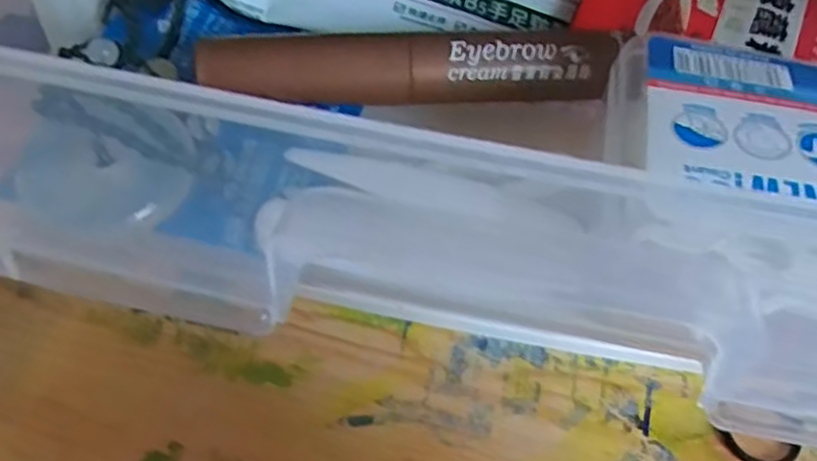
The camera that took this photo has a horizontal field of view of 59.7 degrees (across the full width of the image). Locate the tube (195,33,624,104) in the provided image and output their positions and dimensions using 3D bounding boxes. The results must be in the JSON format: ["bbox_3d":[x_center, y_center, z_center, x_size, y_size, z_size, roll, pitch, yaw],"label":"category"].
[{"bbox_3d":[0.000,-0.032,0.140,0.081,0.008,0.010,-2,56,-3],"label":"tube"}]

